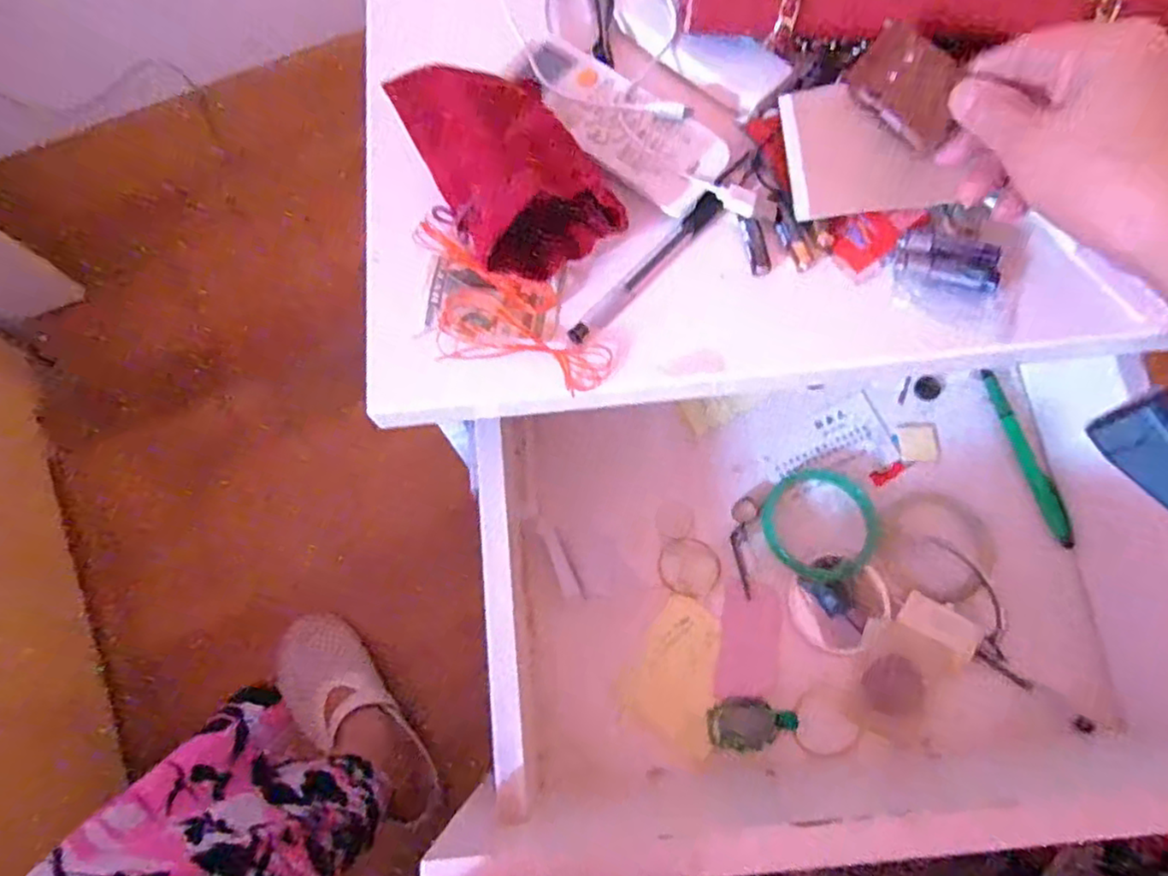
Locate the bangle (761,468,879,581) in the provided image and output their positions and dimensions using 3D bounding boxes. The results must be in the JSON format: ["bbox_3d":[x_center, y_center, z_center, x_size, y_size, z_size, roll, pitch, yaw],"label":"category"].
[{"bbox_3d":[0.160,0.057,0.452,0.074,0.005,0.075,0,72,1],"label":"bangle"}]

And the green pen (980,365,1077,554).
[{"bbox_3d":[0.308,0.012,0.462,0.014,0.011,0.128,-15,72,-4],"label":"green pen"}]

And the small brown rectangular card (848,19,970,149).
[{"bbox_3d":[0.154,-0.166,0.315,0.054,0.004,0.036,44,112,9],"label":"small brown rectangular card"}]

